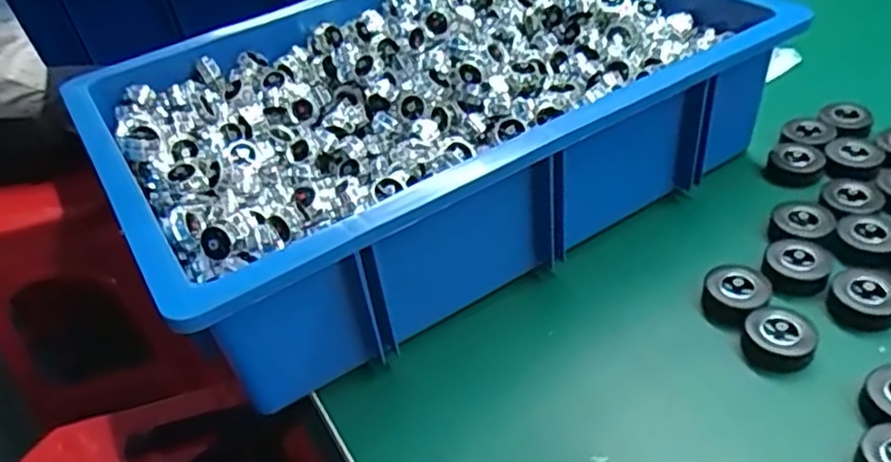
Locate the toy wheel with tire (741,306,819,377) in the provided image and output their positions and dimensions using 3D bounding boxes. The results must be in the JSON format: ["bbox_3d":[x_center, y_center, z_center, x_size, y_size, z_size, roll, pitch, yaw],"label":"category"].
[{"bbox_3d":[0.185,0.059,0.389,0.035,0.014,0.036,-5,38,4],"label":"toy wheel with tire"}]

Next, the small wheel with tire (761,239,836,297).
[{"bbox_3d":[0.215,0.023,0.427,0.038,0.013,0.042,14,43,25],"label":"small wheel with tire"}]

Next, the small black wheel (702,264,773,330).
[{"bbox_3d":[0.174,0.038,0.417,0.036,0.014,0.041,10,42,21],"label":"small black wheel"}]

